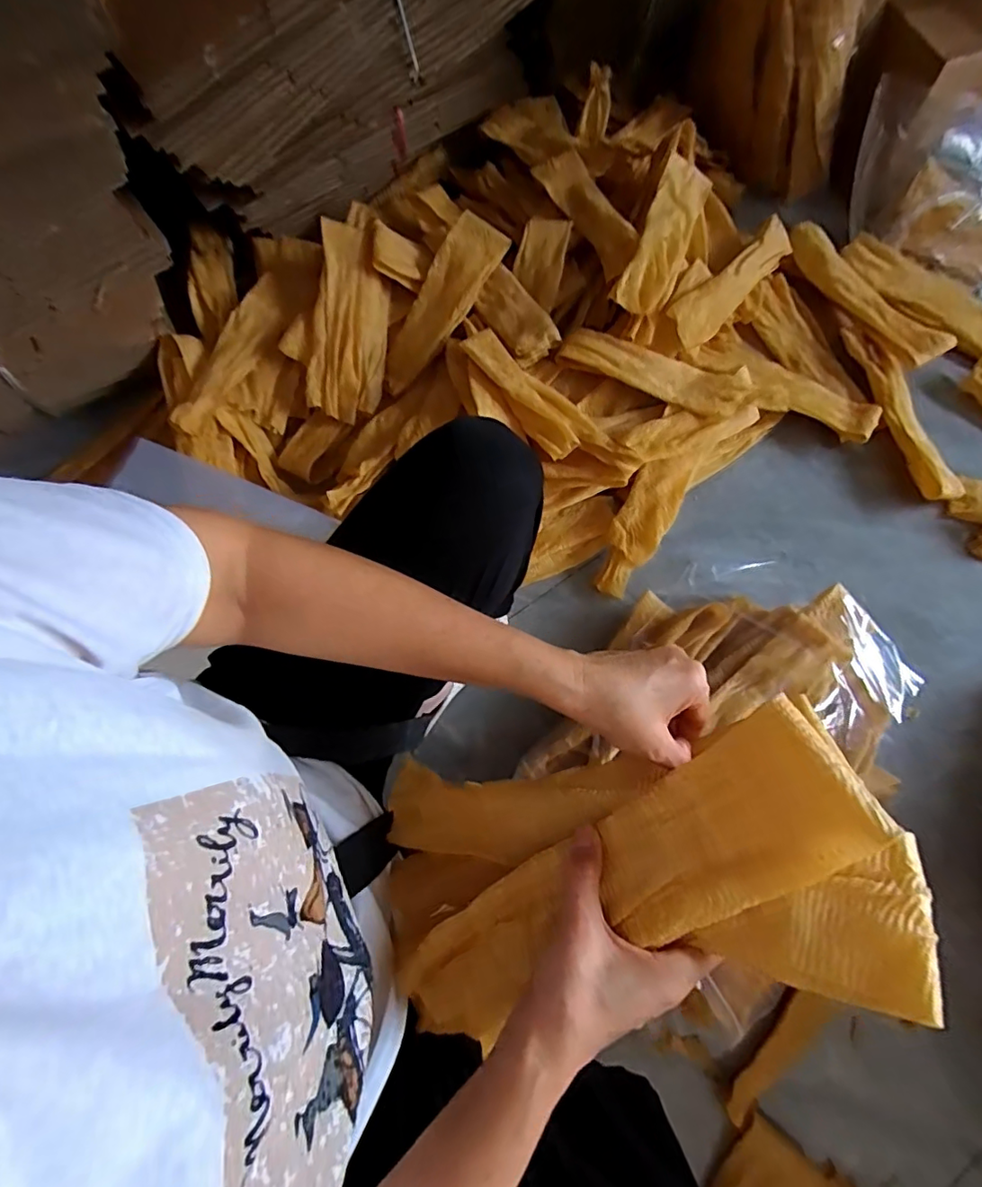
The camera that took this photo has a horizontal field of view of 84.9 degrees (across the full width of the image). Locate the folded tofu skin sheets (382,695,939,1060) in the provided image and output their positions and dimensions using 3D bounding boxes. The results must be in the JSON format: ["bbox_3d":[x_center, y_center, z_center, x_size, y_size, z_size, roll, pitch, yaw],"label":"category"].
[{"bbox_3d":[0.068,0.172,0.338,0.320,0.067,0.157,-20,69,23],"label":"folded tofu skin sheets"}]

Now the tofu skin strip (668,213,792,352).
[{"bbox_3d":[0.387,-0.491,0.848,0.298,0.021,0.075,-44,112,-15],"label":"tofu skin strip"}]

